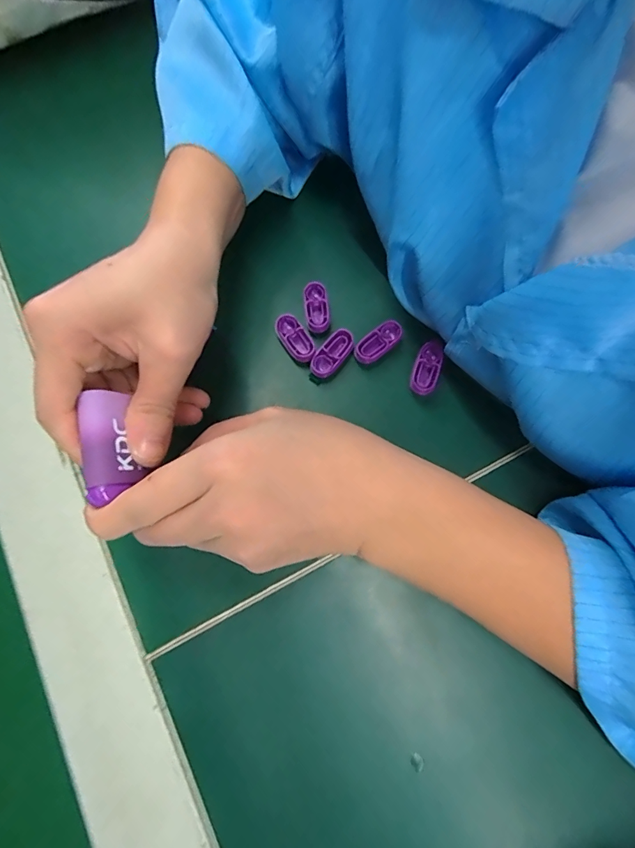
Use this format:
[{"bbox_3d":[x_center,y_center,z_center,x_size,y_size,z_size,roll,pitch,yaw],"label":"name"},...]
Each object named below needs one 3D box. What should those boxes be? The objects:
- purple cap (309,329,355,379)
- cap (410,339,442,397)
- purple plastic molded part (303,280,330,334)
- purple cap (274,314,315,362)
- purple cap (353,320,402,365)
[{"bbox_3d":[0.010,-0.043,0.262,0.016,0.012,0.034,37,77,11],"label":"purple cap"},{"bbox_3d":[0.067,-0.034,0.258,0.015,0.014,0.033,16,74,6],"label":"cap"},{"bbox_3d":[-0.001,-0.074,0.274,0.015,0.016,0.034,-5,73,-1],"label":"purple plastic molded part"},{"bbox_3d":[-0.014,-0.054,0.265,0.016,0.010,0.033,-37,76,-10],"label":"purple cap"},{"bbox_3d":[0.039,-0.050,0.264,0.035,0.010,0.016,-41,77,-11],"label":"purple cap"}]

